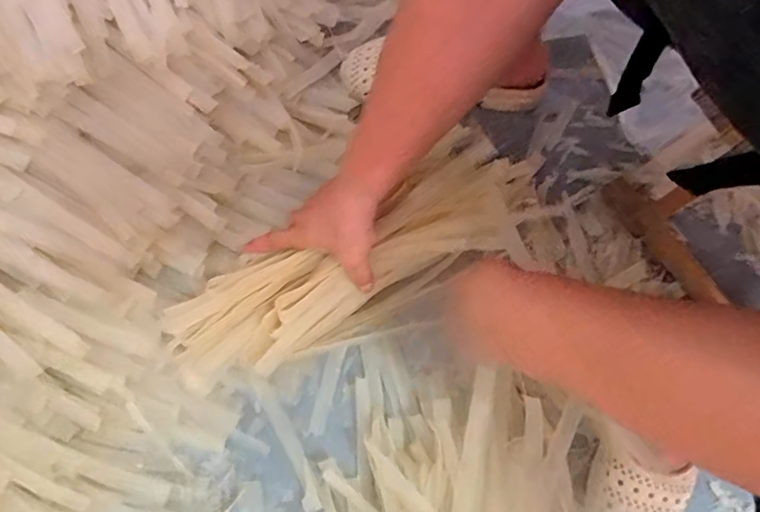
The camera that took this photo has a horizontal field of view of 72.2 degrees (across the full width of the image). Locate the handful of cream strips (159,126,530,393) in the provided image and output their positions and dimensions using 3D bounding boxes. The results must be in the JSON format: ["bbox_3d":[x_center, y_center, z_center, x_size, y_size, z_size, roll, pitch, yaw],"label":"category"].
[{"bbox_3d":[-0.020,0.010,0.514,0.364,0.106,0.103,-29,78,-10],"label":"handful of cream strips"}]

